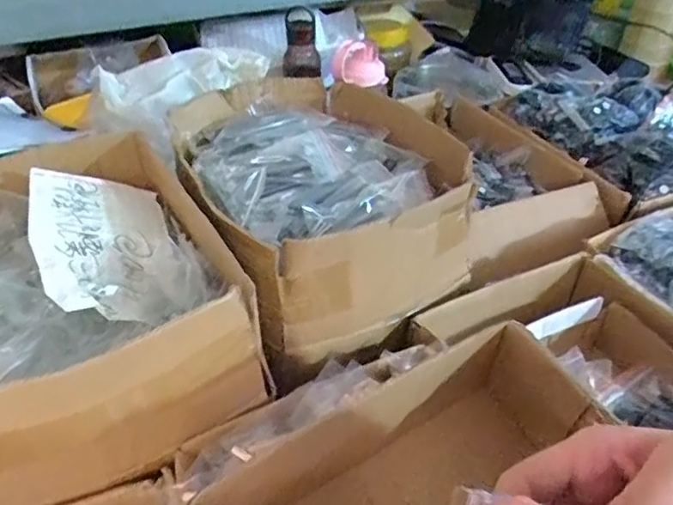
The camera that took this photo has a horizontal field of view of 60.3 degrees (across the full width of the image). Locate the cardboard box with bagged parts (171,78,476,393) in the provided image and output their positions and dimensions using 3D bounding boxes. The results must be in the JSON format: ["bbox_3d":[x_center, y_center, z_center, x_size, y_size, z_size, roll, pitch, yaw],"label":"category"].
[{"bbox_3d":[-0.023,-0.078,0.674,0.287,0.124,0.377,-18,42,-21],"label":"cardboard box with bagged parts"}]

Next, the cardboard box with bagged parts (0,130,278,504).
[{"bbox_3d":[-0.224,0.033,0.517,0.249,0.112,0.312,-17,41,-20],"label":"cardboard box with bagged parts"}]

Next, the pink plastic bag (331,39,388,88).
[{"bbox_3d":[0.042,-0.330,1.026,0.097,0.076,0.065,0,39,1],"label":"pink plastic bag"}]

